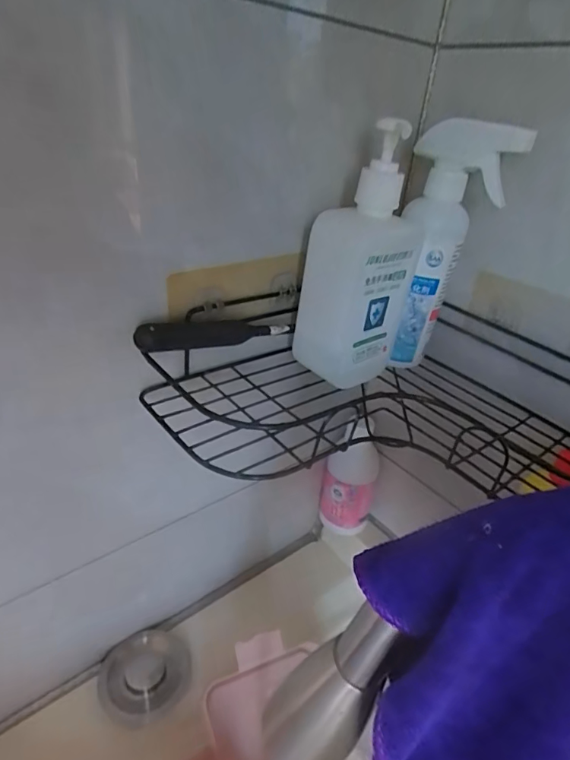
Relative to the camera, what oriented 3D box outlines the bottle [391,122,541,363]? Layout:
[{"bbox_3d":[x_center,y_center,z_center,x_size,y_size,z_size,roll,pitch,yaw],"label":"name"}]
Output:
[{"bbox_3d":[0.127,-0.108,0.395,0.073,0.193,0.059,2,31,-7],"label":"bottle"}]

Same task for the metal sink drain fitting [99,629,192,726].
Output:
[{"bbox_3d":[-0.136,0.285,0.453,0.082,0.032,0.081,4,31,-3],"label":"metal sink drain fitting"}]

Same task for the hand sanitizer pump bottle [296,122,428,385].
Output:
[{"bbox_3d":[0.060,-0.094,0.374,0.069,0.189,0.064,27,37,31],"label":"hand sanitizer pump bottle"}]

